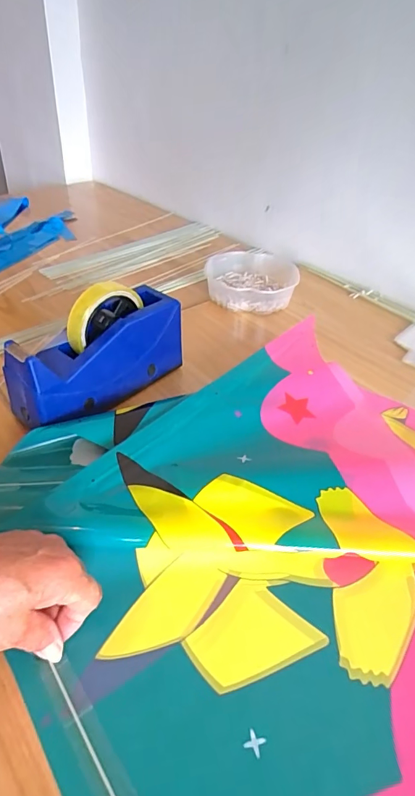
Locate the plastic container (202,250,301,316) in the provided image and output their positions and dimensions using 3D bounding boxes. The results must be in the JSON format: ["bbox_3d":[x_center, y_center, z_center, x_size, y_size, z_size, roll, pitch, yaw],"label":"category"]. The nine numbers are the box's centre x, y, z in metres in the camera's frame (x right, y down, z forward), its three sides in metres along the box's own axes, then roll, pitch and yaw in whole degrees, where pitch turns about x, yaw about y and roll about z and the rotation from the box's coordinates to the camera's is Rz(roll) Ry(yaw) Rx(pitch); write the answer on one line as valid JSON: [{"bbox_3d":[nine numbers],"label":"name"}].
[{"bbox_3d":[0.075,-0.200,0.730,0.157,0.046,0.158,3,38,-3],"label":"plastic container"}]

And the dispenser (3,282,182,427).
[{"bbox_3d":[-0.122,-0.049,0.468,0.064,0.129,0.215,32,48,31],"label":"dispenser"}]

